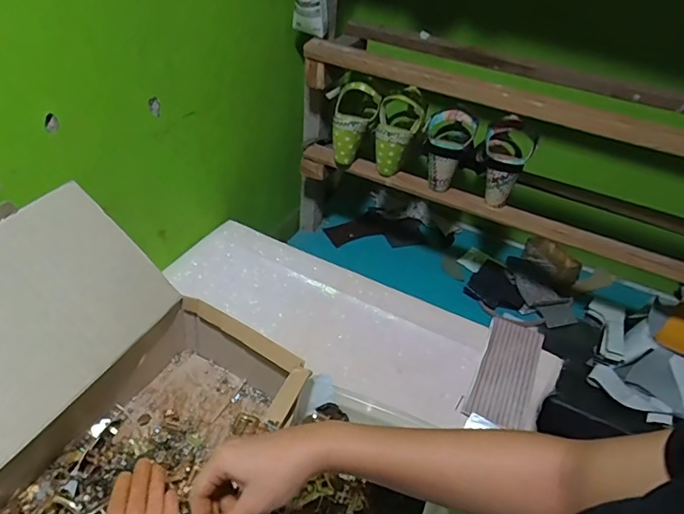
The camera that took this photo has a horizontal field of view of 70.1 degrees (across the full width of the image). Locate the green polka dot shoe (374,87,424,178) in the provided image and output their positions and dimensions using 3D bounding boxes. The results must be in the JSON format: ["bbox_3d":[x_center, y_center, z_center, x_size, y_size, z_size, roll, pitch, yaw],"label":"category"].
[{"bbox_3d":[0.097,-0.220,0.857,0.079,0.135,0.082,13,40,6],"label":"green polka dot shoe"}]

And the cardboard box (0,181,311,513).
[{"bbox_3d":[-0.251,0.143,0.497,0.332,0.229,0.327,24,43,18],"label":"cardboard box"}]

